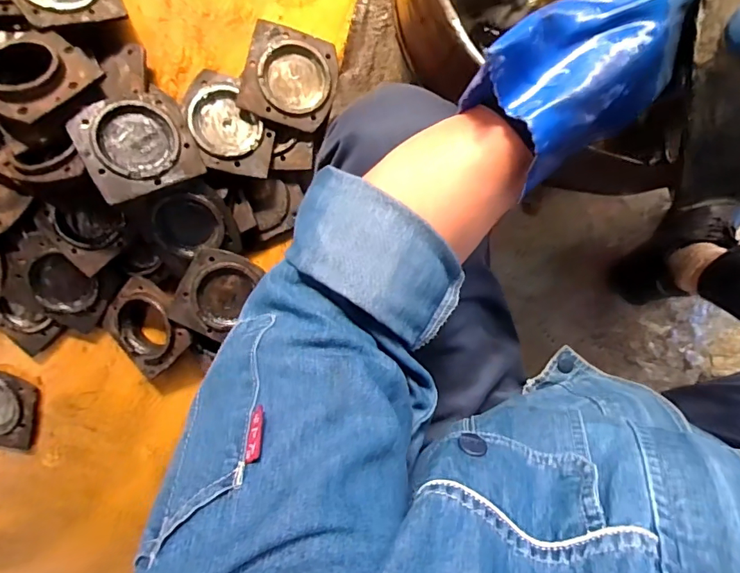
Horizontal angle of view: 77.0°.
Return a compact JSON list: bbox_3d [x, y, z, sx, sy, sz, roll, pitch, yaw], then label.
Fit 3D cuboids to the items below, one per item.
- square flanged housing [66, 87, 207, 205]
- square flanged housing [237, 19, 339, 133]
[{"bbox_3d":[-0.374,-0.226,0.751,0.162,0.035,0.152,-25,94,-13],"label":"square flanged housing"},{"bbox_3d":[-0.138,-0.364,0.808,0.153,0.017,0.160,11,90,-12],"label":"square flanged housing"}]

